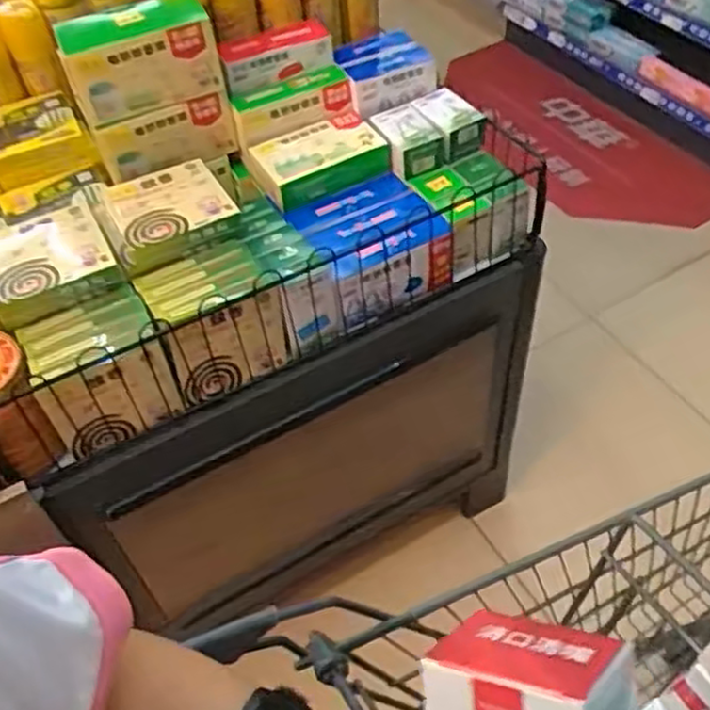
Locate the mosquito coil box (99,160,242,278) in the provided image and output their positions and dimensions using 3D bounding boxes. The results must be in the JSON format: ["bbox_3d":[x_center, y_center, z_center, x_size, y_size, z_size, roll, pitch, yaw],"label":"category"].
[{"bbox_3d":[-0.241,-0.186,0.969,0.151,0.039,0.151,-22,51,-13],"label":"mosquito coil box"}]

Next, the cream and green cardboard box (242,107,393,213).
[{"bbox_3d":[-0.049,-0.284,1.073,0.185,0.047,0.113,-25,52,-15],"label":"cream and green cardboard box"}]

